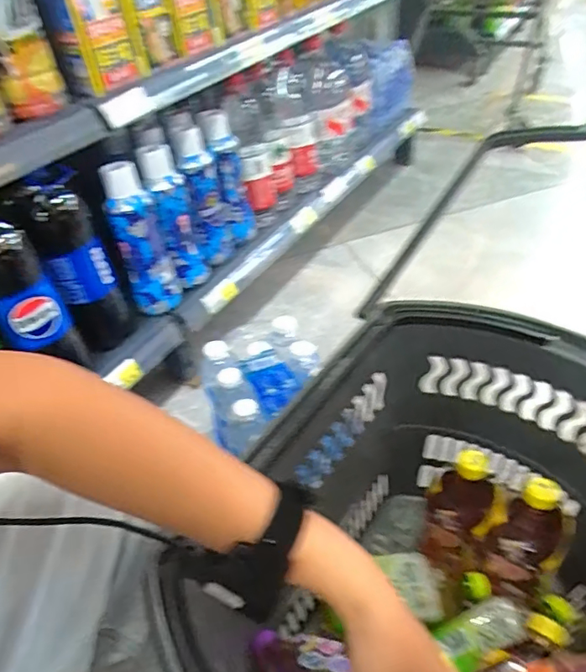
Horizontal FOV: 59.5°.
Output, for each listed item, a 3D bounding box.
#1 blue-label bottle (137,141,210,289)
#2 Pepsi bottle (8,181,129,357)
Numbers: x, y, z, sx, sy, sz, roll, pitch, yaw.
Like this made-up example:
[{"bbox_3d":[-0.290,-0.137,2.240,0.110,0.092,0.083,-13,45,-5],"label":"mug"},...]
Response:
[{"bbox_3d":[-0.222,-0.219,0.960,0.076,0.246,0.091,-15,42,-11],"label":"blue-label bottle"},{"bbox_3d":[-0.360,-0.106,0.857,0.107,0.296,0.103,-22,44,-18],"label":"Pepsi bottle"}]

